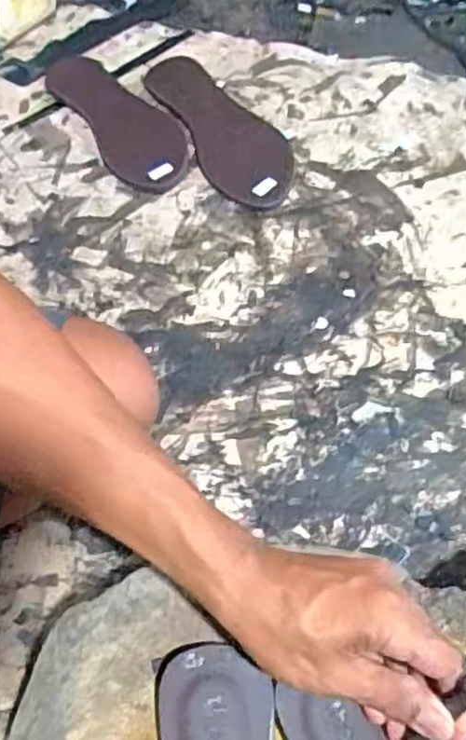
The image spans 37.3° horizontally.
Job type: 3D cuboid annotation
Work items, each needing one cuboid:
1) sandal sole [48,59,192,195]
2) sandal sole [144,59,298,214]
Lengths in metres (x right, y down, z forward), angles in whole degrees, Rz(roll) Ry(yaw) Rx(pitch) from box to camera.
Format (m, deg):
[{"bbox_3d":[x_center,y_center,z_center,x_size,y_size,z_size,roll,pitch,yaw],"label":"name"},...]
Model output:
[{"bbox_3d":[-0.121,-0.279,0.761,0.092,0.017,0.241,-30,64,-13],"label":"sandal sole"},{"bbox_3d":[-0.009,-0.261,0.740,0.094,0.015,0.243,-25,63,-10],"label":"sandal sole"}]

